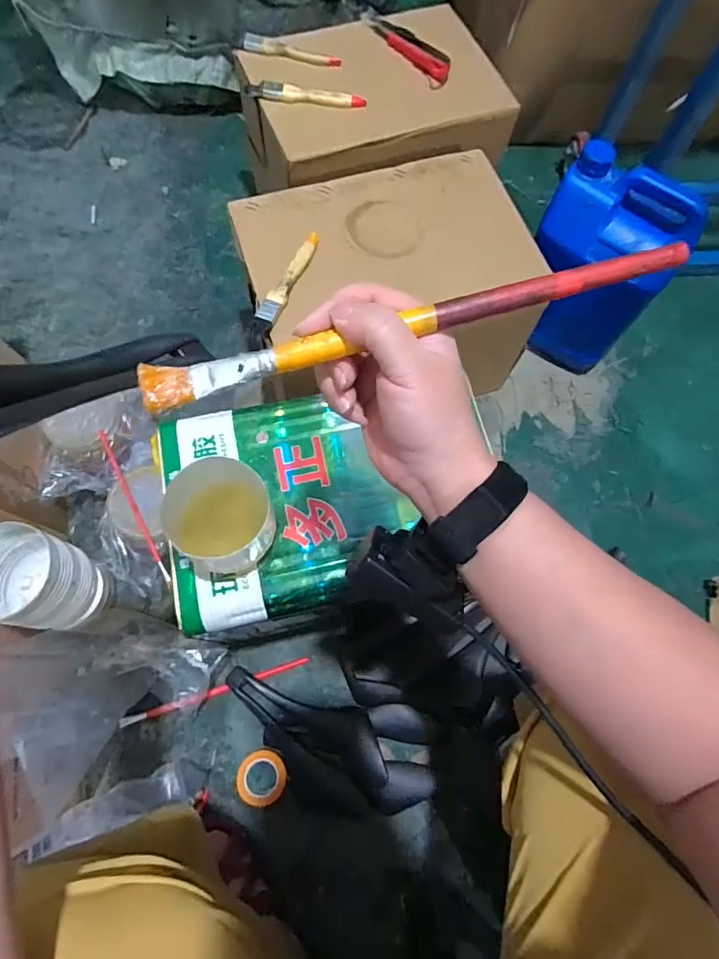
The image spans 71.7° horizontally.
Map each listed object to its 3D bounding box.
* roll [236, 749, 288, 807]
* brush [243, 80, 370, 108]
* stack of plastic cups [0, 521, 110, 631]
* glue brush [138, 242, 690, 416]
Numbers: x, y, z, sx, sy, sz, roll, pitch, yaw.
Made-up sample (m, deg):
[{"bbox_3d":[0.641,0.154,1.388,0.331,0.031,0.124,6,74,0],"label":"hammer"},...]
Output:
[{"bbox_3d":[-0.124,0.380,0.635,0.062,0.021,0.063,0,73,-2],"label":"roll"},{"bbox_3d":[-0.077,-0.539,0.696,0.171,0.020,0.032,8,70,0],"label":"brush"},{"bbox_3d":[-0.341,0.108,0.530,0.093,0.111,0.093,12,70,2],"label":"stack of plastic cups"},{"bbox_3d":[0.023,-0.077,0.250,0.272,0.012,0.021,-14,74,2],"label":"glue brush"}]

